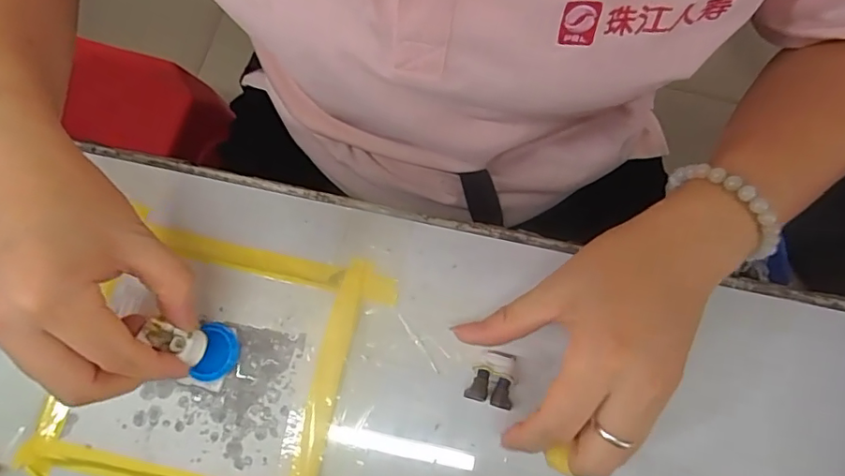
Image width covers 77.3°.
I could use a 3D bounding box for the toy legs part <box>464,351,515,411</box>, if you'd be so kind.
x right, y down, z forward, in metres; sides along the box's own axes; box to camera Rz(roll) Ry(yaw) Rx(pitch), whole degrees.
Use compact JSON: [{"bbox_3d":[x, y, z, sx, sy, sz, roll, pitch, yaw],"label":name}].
[{"bbox_3d":[0.036,0.072,0.275,0.022,0.016,0.027,14,75,2],"label":"toy legs part"}]

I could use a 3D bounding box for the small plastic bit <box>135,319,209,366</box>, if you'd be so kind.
[{"bbox_3d":[-0.124,0.050,0.261,0.031,0.012,0.015,21,72,-4],"label":"small plastic bit"}]

